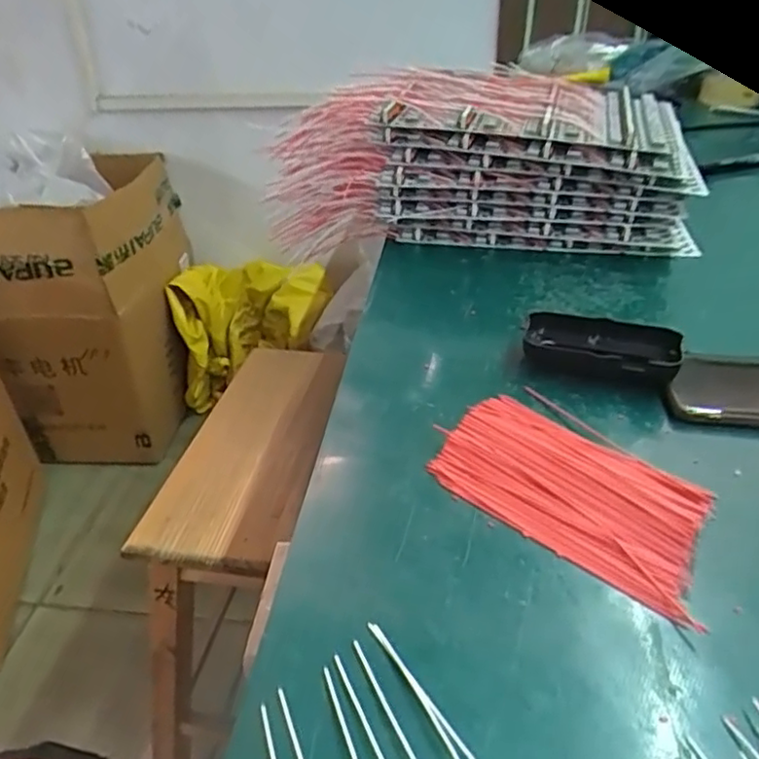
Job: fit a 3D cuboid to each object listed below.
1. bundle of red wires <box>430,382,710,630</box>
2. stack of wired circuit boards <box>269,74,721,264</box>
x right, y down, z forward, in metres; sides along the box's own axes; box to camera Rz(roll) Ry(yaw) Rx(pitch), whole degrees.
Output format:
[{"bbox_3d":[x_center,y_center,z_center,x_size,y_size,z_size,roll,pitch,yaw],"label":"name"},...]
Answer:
[{"bbox_3d":[0.113,0.055,0.373,0.148,0.015,0.103,25,43,31],"label":"bundle of red wires"},{"bbox_3d":[0.098,-0.219,0.686,0.425,0.153,0.175,4,35,9],"label":"stack of wired circuit boards"}]

